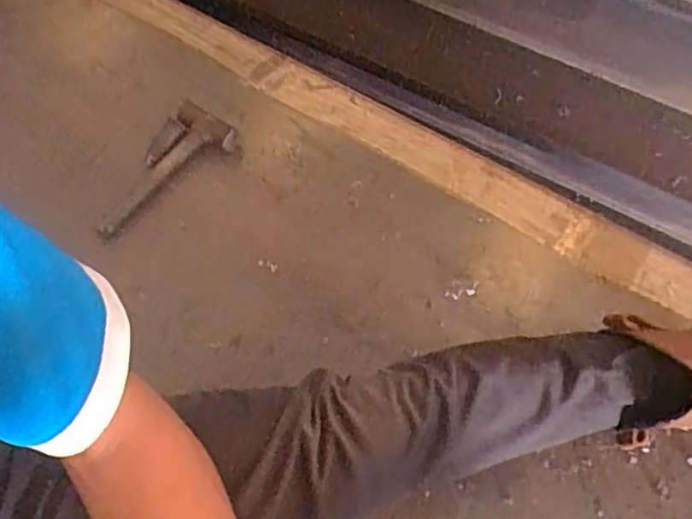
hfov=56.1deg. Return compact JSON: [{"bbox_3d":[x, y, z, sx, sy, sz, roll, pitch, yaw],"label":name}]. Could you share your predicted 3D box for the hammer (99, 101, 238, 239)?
[{"bbox_3d":[-0.247,-0.121,0.848,0.099,0.030,0.212,34,66,18],"label":"hammer"}]

